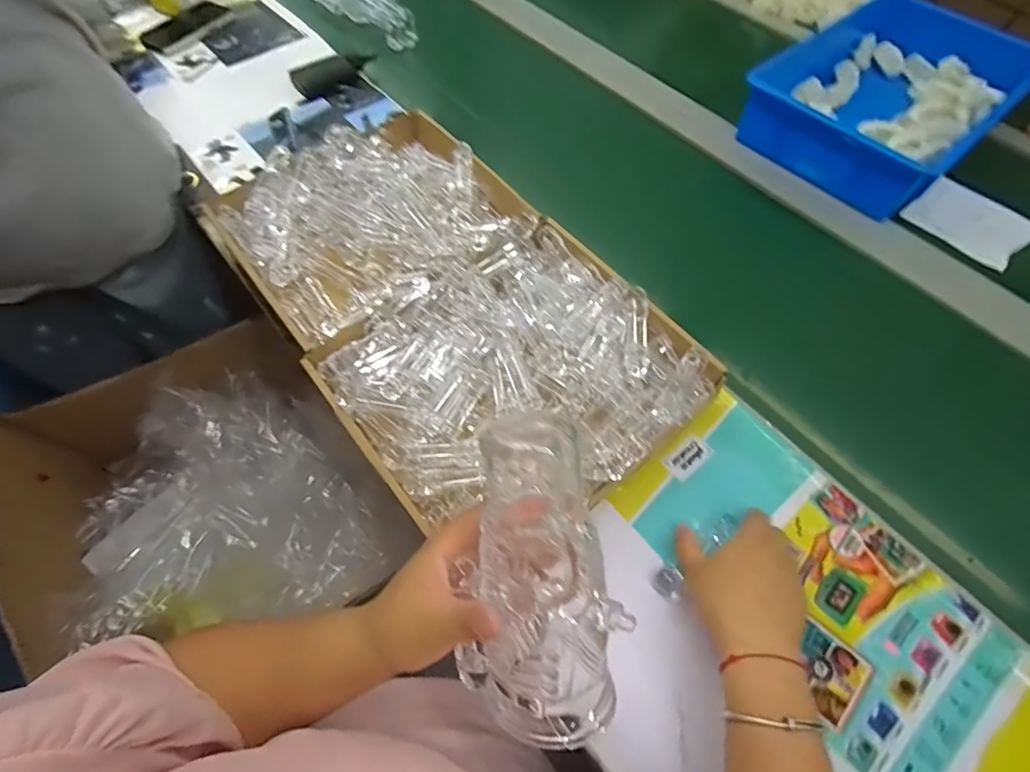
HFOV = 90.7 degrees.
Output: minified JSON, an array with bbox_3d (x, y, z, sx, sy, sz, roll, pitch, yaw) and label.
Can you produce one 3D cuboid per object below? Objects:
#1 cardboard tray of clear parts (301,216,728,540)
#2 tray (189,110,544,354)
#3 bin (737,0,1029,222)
[{"bbox_3d":[0.003,-0.010,0.491,0.308,0.058,0.274,-34,67,-18],"label":"cardboard tray of clear parts"},{"bbox_3d":[-0.154,-0.191,0.594,0.313,0.062,0.290,-36,68,-19],"label":"tray"},{"bbox_3d":[0.547,-0.428,0.743,0.418,0.079,0.279,-35,68,-19],"label":"bin"}]

